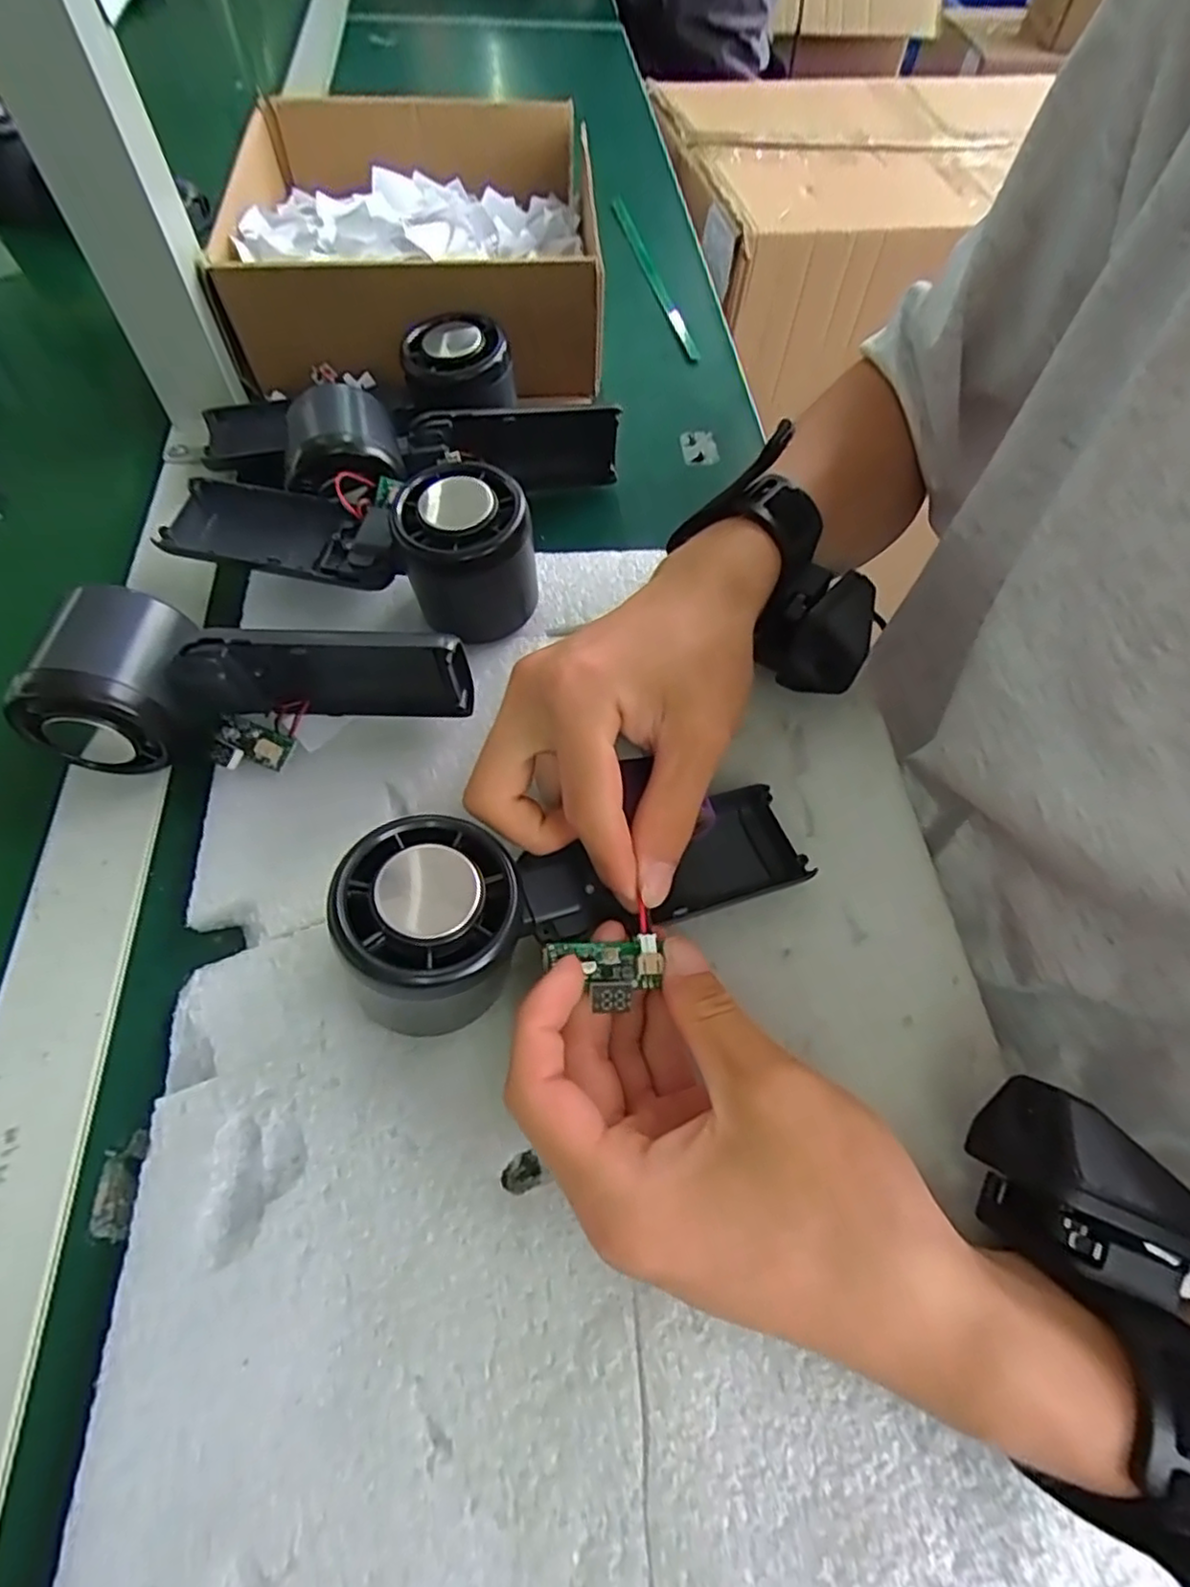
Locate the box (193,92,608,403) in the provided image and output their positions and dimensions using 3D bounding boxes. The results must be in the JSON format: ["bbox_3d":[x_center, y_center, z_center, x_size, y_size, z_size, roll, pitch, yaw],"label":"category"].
[{"bbox_3d":[-0.105,-0.330,0.418,0.213,0.069,0.256,-5,62,-6],"label":"box"}]

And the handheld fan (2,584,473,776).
[{"bbox_3d":[-0.132,-0.043,0.269,0.159,0.045,0.055,0,61,-4],"label":"handheld fan"}]

